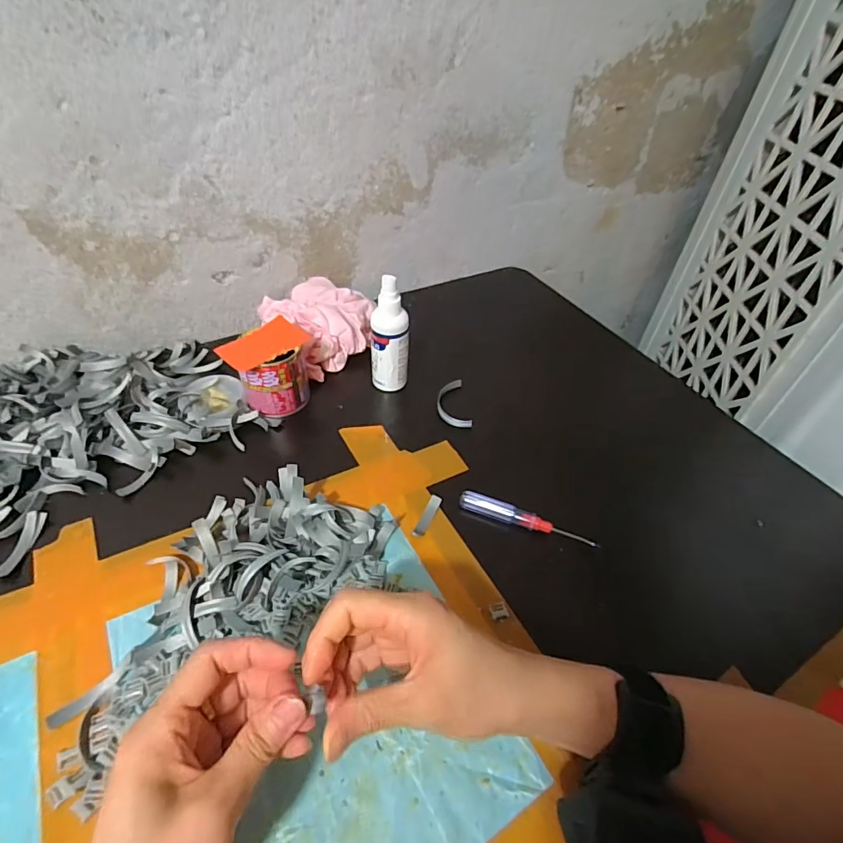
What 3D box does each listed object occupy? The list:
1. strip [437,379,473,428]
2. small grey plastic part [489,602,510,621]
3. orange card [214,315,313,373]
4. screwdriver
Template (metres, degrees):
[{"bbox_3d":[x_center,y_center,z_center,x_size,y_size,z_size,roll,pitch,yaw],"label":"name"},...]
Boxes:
[{"bbox_3d":[0.034,-0.019,0.515,0.032,0.015,0.068,-4,46,-7],"label":"strip"},{"bbox_3d":[0.059,0.144,0.356,0.014,0.004,0.012,-11,47,-14],"label":"small grey plastic part"},{"bbox_3d":[-0.153,-0.077,0.456,0.045,0.008,0.081,37,53,16],"label":"orange card"},{"bbox_3d":[0.092,0.087,0.411,0.119,0.012,0.016,18,47,14],"label":"screwdriver"}]

